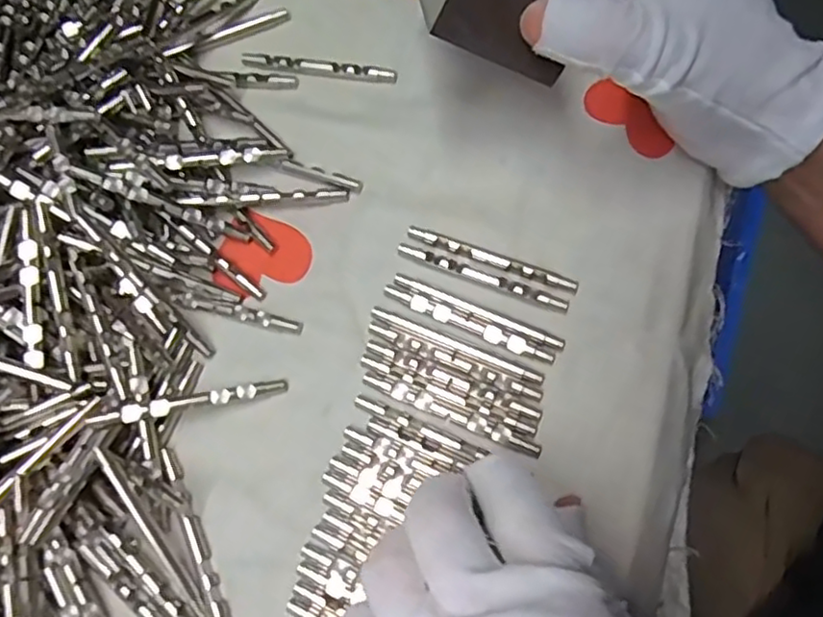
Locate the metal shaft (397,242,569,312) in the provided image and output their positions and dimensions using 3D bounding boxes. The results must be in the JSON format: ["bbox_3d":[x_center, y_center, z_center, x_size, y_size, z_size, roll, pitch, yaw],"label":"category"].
[{"bbox_3d":[0.027,-0.013,0.255,0.069,0.004,0.005,21,74,8],"label":"metal shaft"}]

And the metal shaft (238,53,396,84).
[{"bbox_3d":[-0.040,-0.105,0.288,0.067,0.004,0.007,9,73,5],"label":"metal shaft"}]

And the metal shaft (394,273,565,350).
[{"bbox_3d":[0.025,0.000,0.251,0.068,0.004,0.005,23,74,9],"label":"metal shaft"}]

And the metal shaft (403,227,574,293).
[{"bbox_3d":[0.031,-0.020,0.258,0.069,0.004,0.005,20,74,8],"label":"metal shaft"}]

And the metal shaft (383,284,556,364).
[{"bbox_3d":[0.021,0.005,0.250,0.068,0.004,0.006,23,74,9],"label":"metal shaft"}]

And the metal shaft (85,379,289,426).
[{"bbox_3d":[-0.080,0.034,0.240,0.069,0.004,0.006,-9,74,-17],"label":"metal shaft"}]

